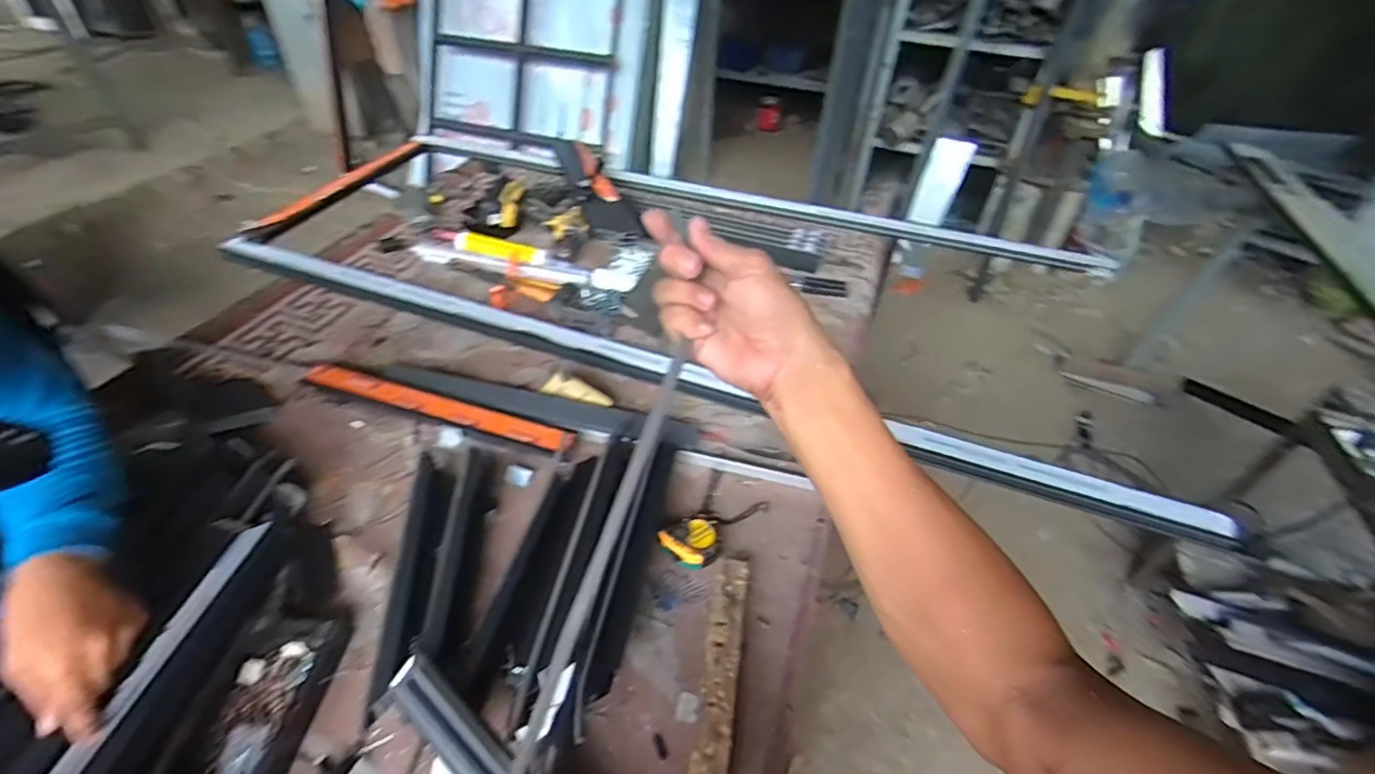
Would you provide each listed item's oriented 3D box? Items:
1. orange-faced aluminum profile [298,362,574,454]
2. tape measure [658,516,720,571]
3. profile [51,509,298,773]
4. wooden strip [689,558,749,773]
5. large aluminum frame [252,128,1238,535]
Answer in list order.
[{"bbox_3d":[-0.398,0.037,0.933,0.462,0.046,0.035,13,42,11],"label":"orange-faced aluminum profile"},{"bbox_3d":[0.010,0.213,0.814,0.075,0.041,0.074,34,50,30],"label":"tape measure"},{"bbox_3d":[-0.533,0.301,0.604,0.030,0.071,0.382,4,41,2],"label":"profile"},{"bbox_3d":[0.041,0.330,0.692,0.040,0.040,0.267,8,41,6],"label":"wooden strip"},{"bbox_3d":[0.058,-0.310,1.342,1.892,0.091,0.907,16,46,11],"label":"large aluminum frame"}]

